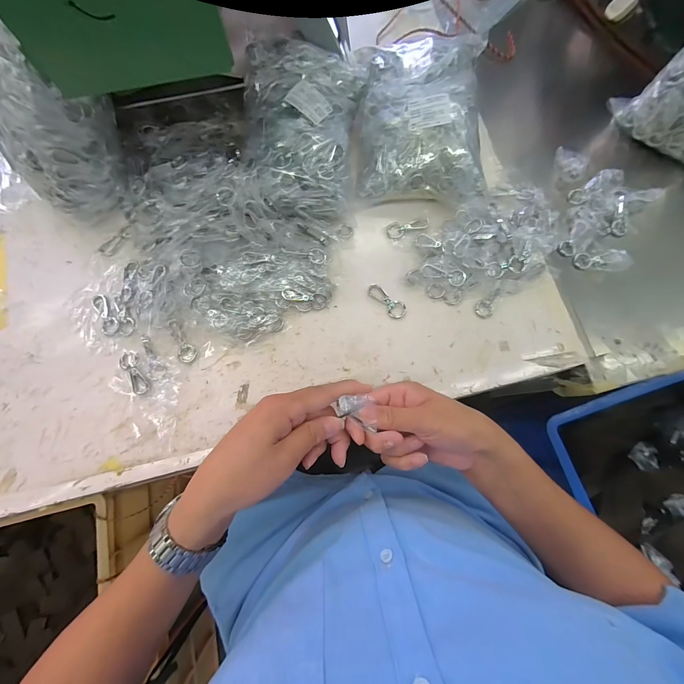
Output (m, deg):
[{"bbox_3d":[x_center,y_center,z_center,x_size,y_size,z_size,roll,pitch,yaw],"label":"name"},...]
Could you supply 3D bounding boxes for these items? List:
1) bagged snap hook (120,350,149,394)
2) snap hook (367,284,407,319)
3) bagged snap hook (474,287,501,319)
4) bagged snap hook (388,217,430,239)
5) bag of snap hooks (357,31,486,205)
[{"bbox_3d":[-0.249,0.035,0.368,0.022,0.004,0.059,-26,79,-8],"label":"bagged snap hook"},{"bbox_3d":[0.059,-0.055,0.405,0.060,0.008,0.025,42,79,8],"label":"snap hook"},{"bbox_3d":[0.192,-0.051,0.405,0.023,0.007,0.044,39,94,7],"label":"bagged snap hook"},{"bbox_3d":[0.091,-0.160,0.427,0.057,0.012,0.023,-15,77,-5],"label":"bagged snap hook"},{"bbox_3d":[0.101,-0.303,0.410,0.165,0.057,0.224,0,88,12],"label":"bag of snap hooks"}]

